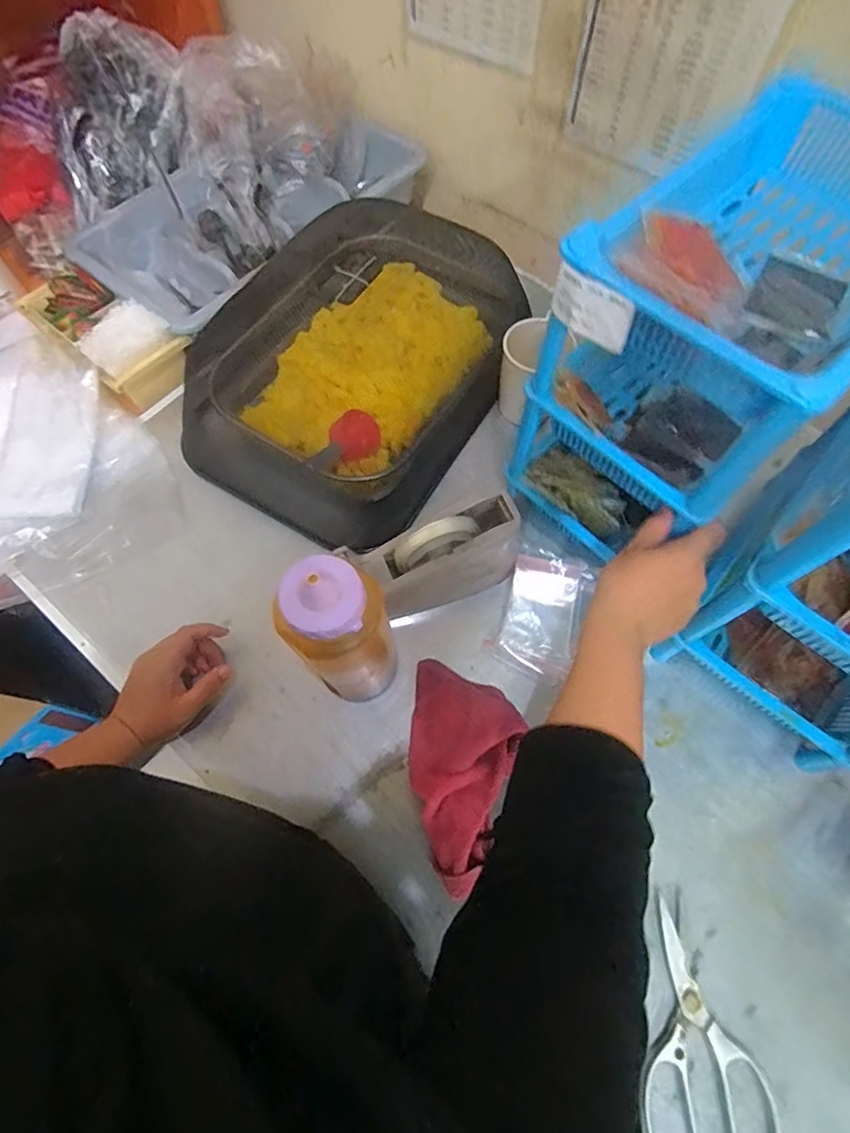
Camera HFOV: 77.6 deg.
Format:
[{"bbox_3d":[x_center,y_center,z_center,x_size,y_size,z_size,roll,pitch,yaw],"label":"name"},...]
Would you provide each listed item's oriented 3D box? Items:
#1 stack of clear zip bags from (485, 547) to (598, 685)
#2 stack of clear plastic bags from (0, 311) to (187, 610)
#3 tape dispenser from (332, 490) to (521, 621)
[{"bbox_3d":[0.130,0.048,0.581,0.087,0.028,0.132,22,68,10],"label":"stack of clear zip bags"},{"bbox_3d":[-0.562,-0.164,0.671,0.317,0.045,0.521,-38,71,-15],"label":"stack of clear plastic bags"},{"bbox_3d":[0.013,-0.010,0.563,0.175,0.107,0.071,-19,67,-8],"label":"tape dispenser"}]

